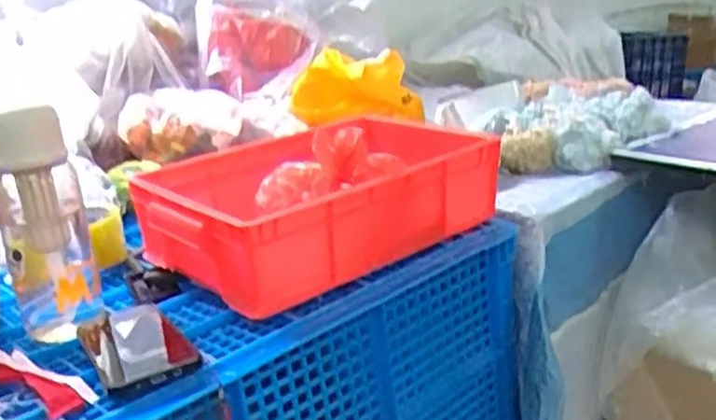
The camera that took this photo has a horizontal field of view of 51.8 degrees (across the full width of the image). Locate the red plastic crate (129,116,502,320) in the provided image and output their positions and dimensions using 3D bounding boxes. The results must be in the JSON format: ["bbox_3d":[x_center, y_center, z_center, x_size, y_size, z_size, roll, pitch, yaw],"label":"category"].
[{"bbox_3d":[-0.046,-0.016,0.829,0.356,0.111,0.272,-21,23,-37],"label":"red plastic crate"}]

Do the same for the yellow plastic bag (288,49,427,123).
[{"bbox_3d":[-0.013,-0.204,1.229,0.145,0.097,0.199,-22,24,-40],"label":"yellow plastic bag"}]

